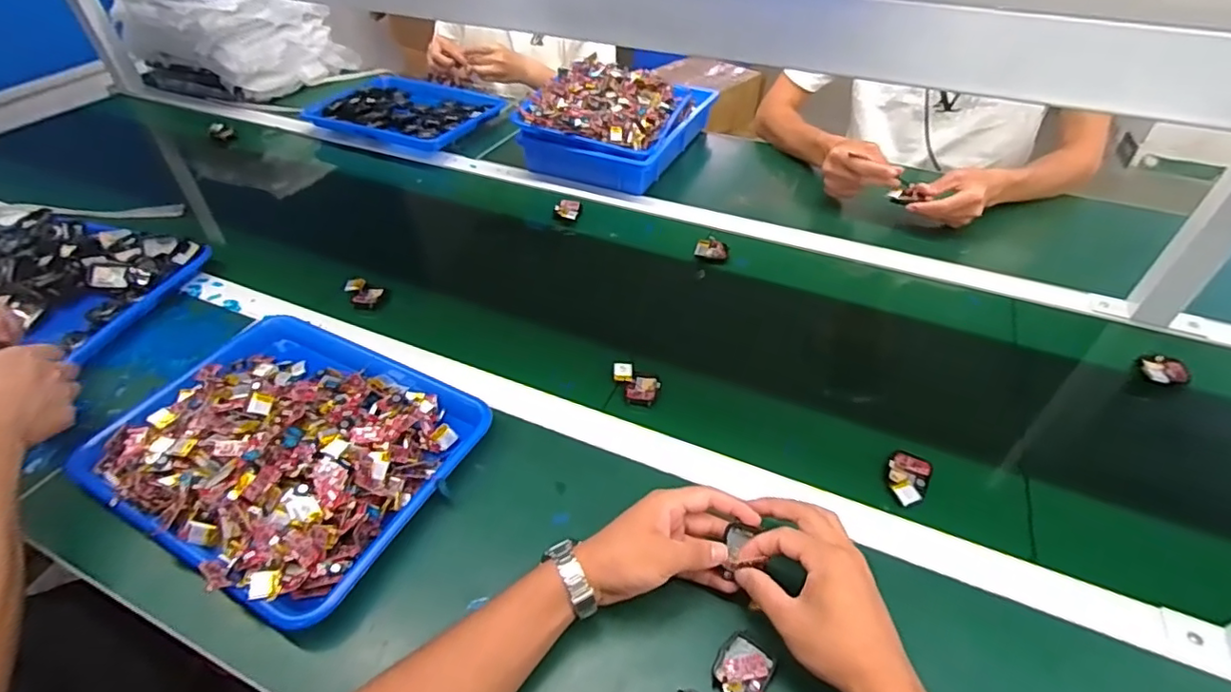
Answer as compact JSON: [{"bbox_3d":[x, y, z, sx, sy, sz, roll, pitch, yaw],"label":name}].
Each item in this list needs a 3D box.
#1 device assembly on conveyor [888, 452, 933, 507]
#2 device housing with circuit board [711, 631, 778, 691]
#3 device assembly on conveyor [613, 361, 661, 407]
[{"bbox_3d":[0.277,0.126,0.548,0.037,0.010,0.061,25,50,25],"label":"device assembly on conveyor"},{"bbox_3d":[0.095,0.240,0.430,0.039,0.009,0.047,24,49,24],"label":"device housing with circuit board"},{"bbox_3d":[0.023,0.041,0.637,0.049,0.021,0.046,-2,44,0],"label":"device assembly on conveyor"}]

